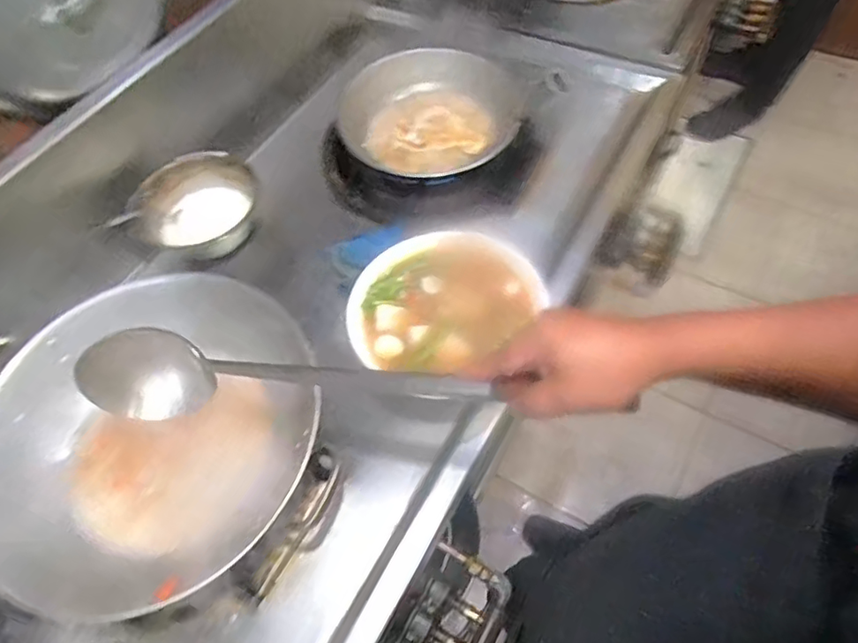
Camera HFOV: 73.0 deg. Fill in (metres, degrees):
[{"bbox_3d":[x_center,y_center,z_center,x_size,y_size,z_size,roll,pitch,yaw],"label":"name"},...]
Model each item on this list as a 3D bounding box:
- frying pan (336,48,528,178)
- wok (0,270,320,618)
[{"bbox_3d":[0.007,-0.317,0.926,0.274,0.094,0.260,2,60,5],"label":"frying pan"},{"bbox_3d":[-0.295,0.116,0.629,0.346,0.104,0.334,-2,60,3],"label":"wok"}]

